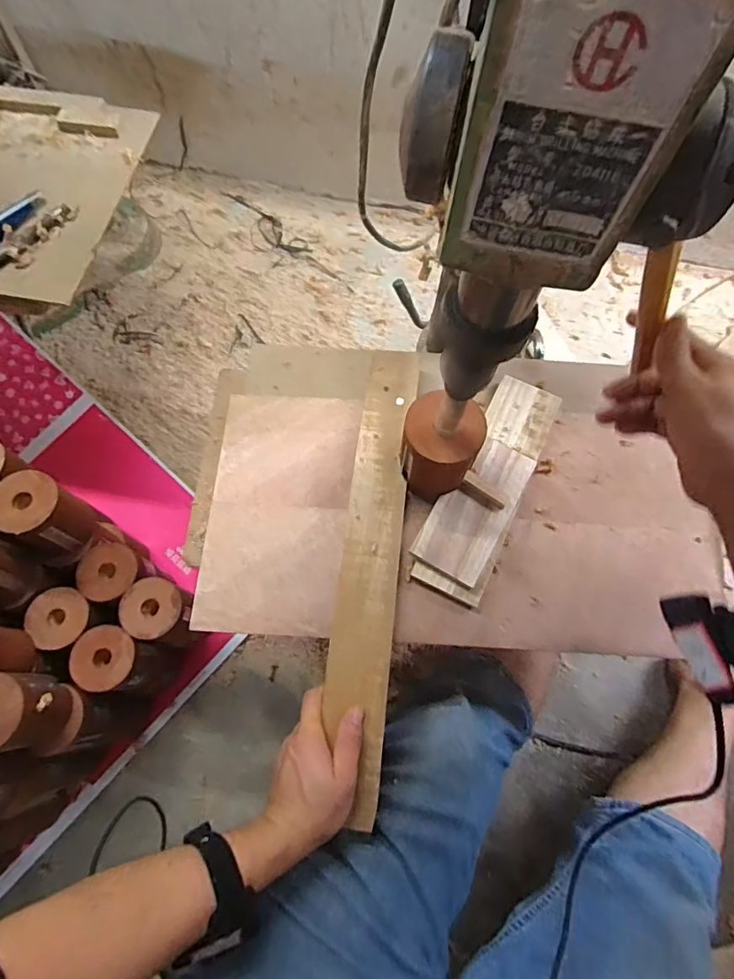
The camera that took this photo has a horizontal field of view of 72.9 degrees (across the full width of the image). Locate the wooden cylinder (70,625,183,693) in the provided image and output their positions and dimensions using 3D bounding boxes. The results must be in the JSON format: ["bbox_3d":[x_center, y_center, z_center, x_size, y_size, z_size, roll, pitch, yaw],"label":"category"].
[{"bbox_3d":[-0.332,0.243,0.707,0.088,0.179,0.079,17,70,4],"label":"wooden cylinder"}]

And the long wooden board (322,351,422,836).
[{"bbox_3d":[0.005,0.065,0.524,0.062,0.011,0.484,6,71,1],"label":"long wooden board"}]

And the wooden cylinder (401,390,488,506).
[{"bbox_3d":[0.073,-0.039,0.517,0.077,0.102,0.079,15,71,4],"label":"wooden cylinder"}]

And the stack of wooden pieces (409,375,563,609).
[{"bbox_3d":[0.138,-0.012,0.557,0.082,0.026,0.274,25,68,10],"label":"stack of wooden pieces"}]

